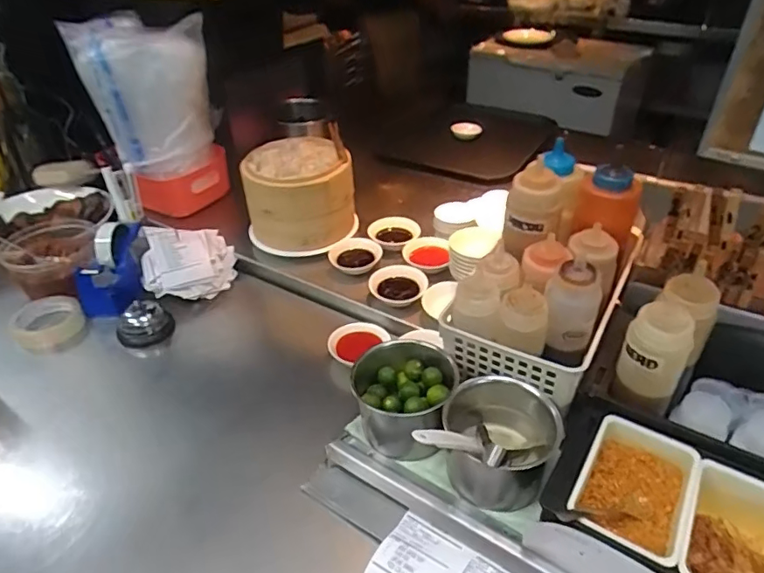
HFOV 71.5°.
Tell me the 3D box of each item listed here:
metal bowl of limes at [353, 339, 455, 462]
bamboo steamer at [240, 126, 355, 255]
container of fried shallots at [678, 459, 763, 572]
[{"bbox_3d":[0.025,0.126,0.623,0.113,0.091,0.118,-1,37,1],"label":"metal bowl of limes"},{"bbox_3d":[-0.143,-0.165,0.908,0.170,0.146,0.161,-9,38,-11],"label":"bamboo steamer"},{"bbox_3d":[0.308,0.227,0.456,0.093,0.067,0.144,22,43,27],"label":"container of fried shallots"}]

